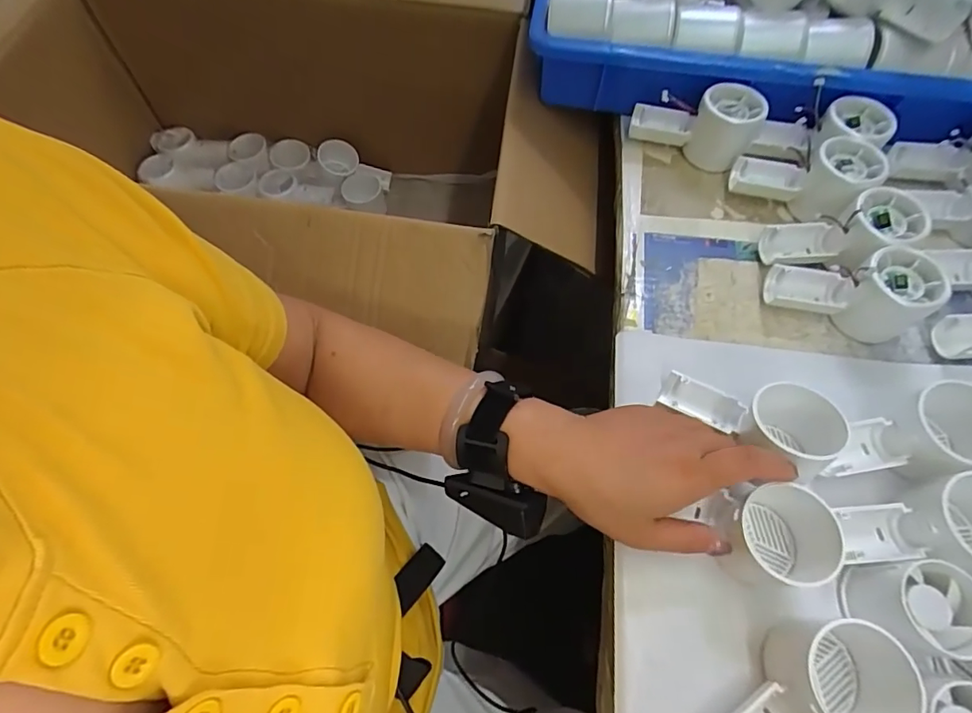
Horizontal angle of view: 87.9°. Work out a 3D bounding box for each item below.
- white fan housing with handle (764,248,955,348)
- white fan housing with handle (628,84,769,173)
[{"bbox_3d":[0.295,-0.056,0.408,0.115,0.056,0.052,18,65,8],"label":"white fan housing with handle"},{"bbox_3d":[0.200,-0.223,0.485,0.111,0.057,0.046,11,65,5],"label":"white fan housing with handle"}]

